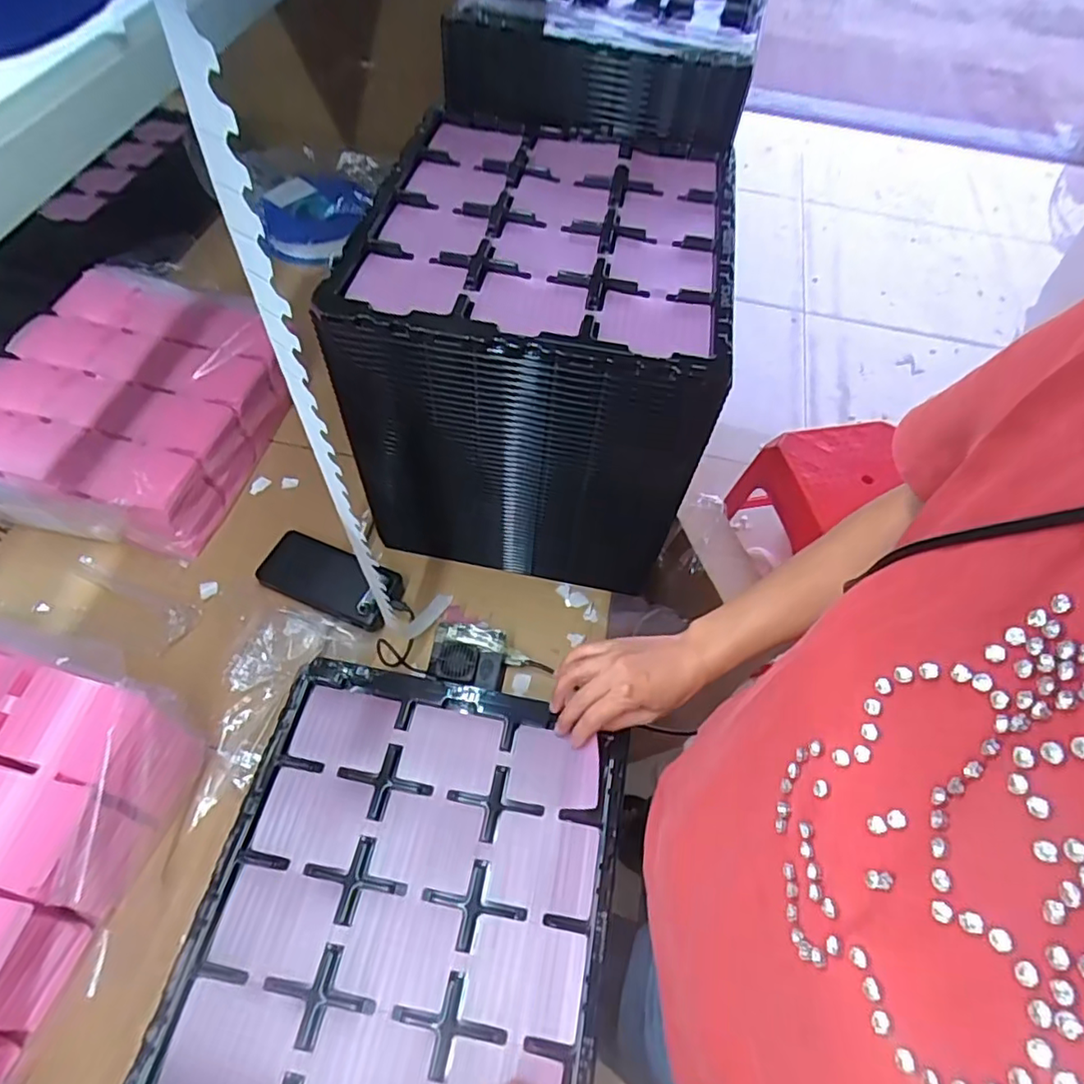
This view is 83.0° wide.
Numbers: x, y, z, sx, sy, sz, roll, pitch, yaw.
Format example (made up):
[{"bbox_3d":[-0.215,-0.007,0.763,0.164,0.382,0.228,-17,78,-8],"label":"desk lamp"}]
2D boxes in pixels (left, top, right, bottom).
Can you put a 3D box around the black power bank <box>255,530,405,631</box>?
[{"bbox_3d":[-0.248,0.042,0.716,0.162,0.017,0.075,21,59,9],"label":"black power bank"}]

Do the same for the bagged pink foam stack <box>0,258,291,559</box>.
[{"bbox_3d":[-0.524,-0.175,0.786,0.316,0.109,0.358,13,58,5],"label":"bagged pink foam stack"}]

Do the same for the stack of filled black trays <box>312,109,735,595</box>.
[{"bbox_3d":[0.001,-0.208,0.711,0.335,0.328,0.404,10,57,2],"label":"stack of filled black trays"}]

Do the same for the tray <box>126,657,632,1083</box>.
[{"bbox_3d":[-0.109,0.296,0.516,0.330,0.024,0.366,11,58,3],"label":"tray"}]

